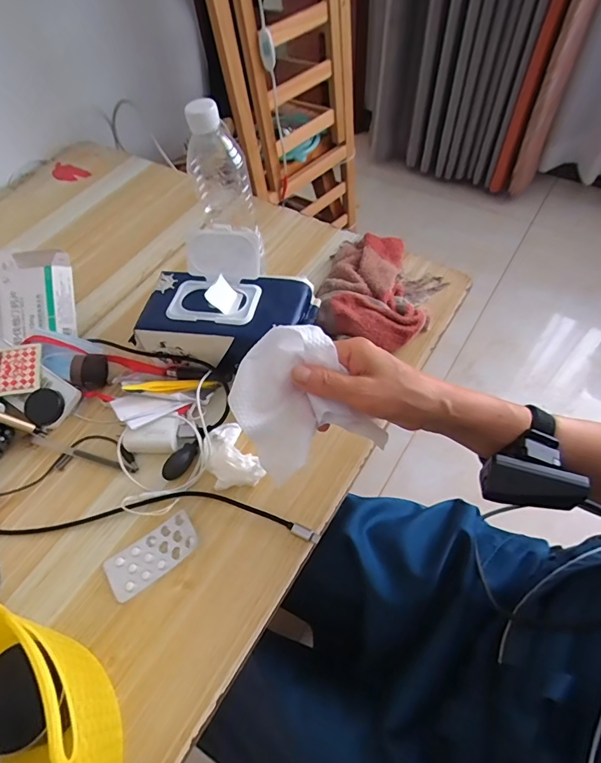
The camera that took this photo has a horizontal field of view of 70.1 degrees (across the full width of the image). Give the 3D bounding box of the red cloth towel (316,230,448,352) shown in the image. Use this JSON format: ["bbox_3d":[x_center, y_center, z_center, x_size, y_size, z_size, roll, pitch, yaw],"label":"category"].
[{"bbox_3d":[0.103,-0.127,0.546,0.155,0.048,0.210,9,59,11],"label":"red cloth towel"}]

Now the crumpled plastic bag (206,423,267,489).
[{"bbox_3d":[-0.074,0.077,0.443,0.047,0.021,0.072,-28,60,-12],"label":"crumpled plastic bag"}]

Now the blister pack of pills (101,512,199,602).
[{"bbox_3d":[-0.141,0.165,0.409,0.087,0.008,0.042,-32,61,-15],"label":"blister pack of pills"}]

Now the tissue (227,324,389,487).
[{"bbox_3d":[-0.003,0.018,0.355,0.096,0.072,0.109,-33,61,-15],"label":"tissue"}]

